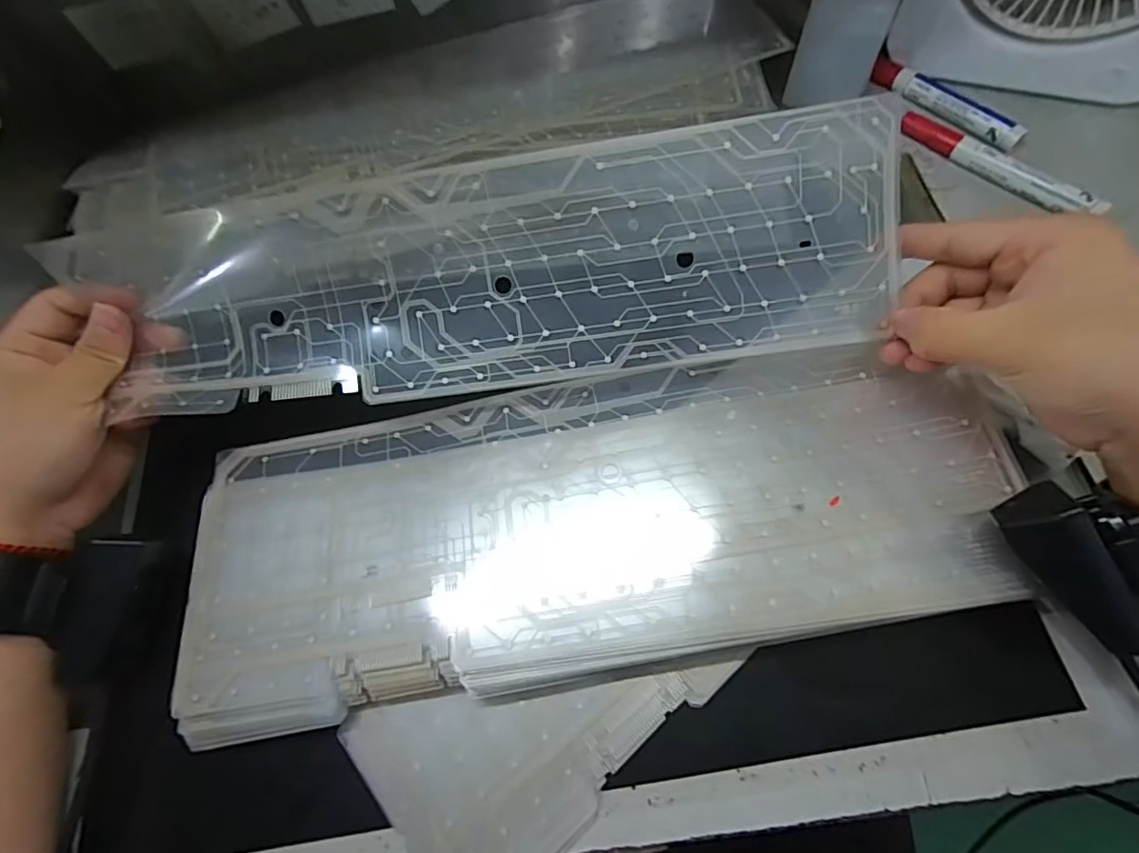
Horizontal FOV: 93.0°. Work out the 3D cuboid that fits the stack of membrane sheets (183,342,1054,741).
[{"bbox_3d":[0.006,0.048,0.281,0.405,0.029,0.148,-10,66,1],"label":"stack of membrane sheets"}]

